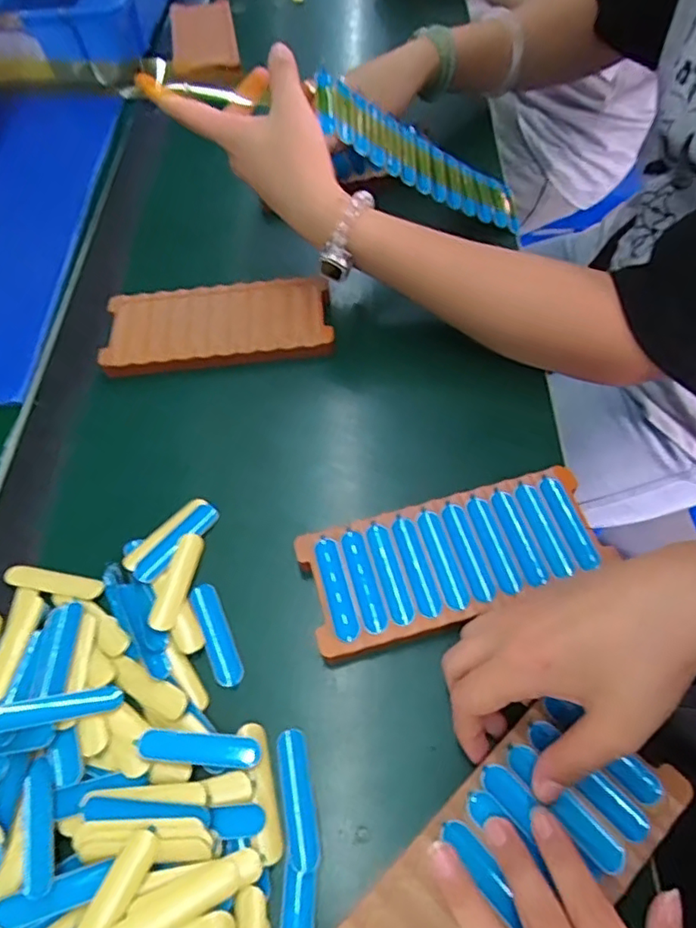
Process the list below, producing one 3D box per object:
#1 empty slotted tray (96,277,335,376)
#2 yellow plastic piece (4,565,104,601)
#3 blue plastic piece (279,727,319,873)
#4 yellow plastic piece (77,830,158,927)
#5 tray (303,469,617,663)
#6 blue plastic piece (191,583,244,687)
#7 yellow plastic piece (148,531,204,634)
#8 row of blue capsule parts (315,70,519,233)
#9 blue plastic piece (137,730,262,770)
[{"bbox_3d":[-0.100,-0.108,0.459,0.169,0.014,0.074,-5,58,1],"label":"empty slotted tray"},{"bbox_3d":[-0.183,0.072,0.366,0.064,0.004,0.014,8,59,10],"label":"yellow plastic piece"},{"bbox_3d":[-0.025,0.166,0.298,0.013,0.004,0.063,-10,58,-2],"label":"blue plastic piece"},{"bbox_3d":[-0.109,0.199,0.271,0.016,0.005,0.060,25,63,19],"label":"yellow plastic piece"},{"bbox_3d":[0.061,0.057,0.351,0.168,0.018,0.075,-14,58,-4],"label":"tray"},{"bbox_3d":[-0.076,0.097,0.343,0.015,0.004,0.062,-23,59,-9],"label":"blue plastic piece"},{"bbox_3d":[-0.103,0.070,0.357,0.016,0.009,0.062,6,59,8],"label":"yellow plastic piece"},{"bbox_3d":[0.061,-0.241,0.481,0.196,0.021,0.063,10,51,-31],"label":"row of blue capsule parts"},{"bbox_3d":[-0.076,0.145,0.303,0.061,0.004,0.014,3,58,7],"label":"blue plastic piece"}]

